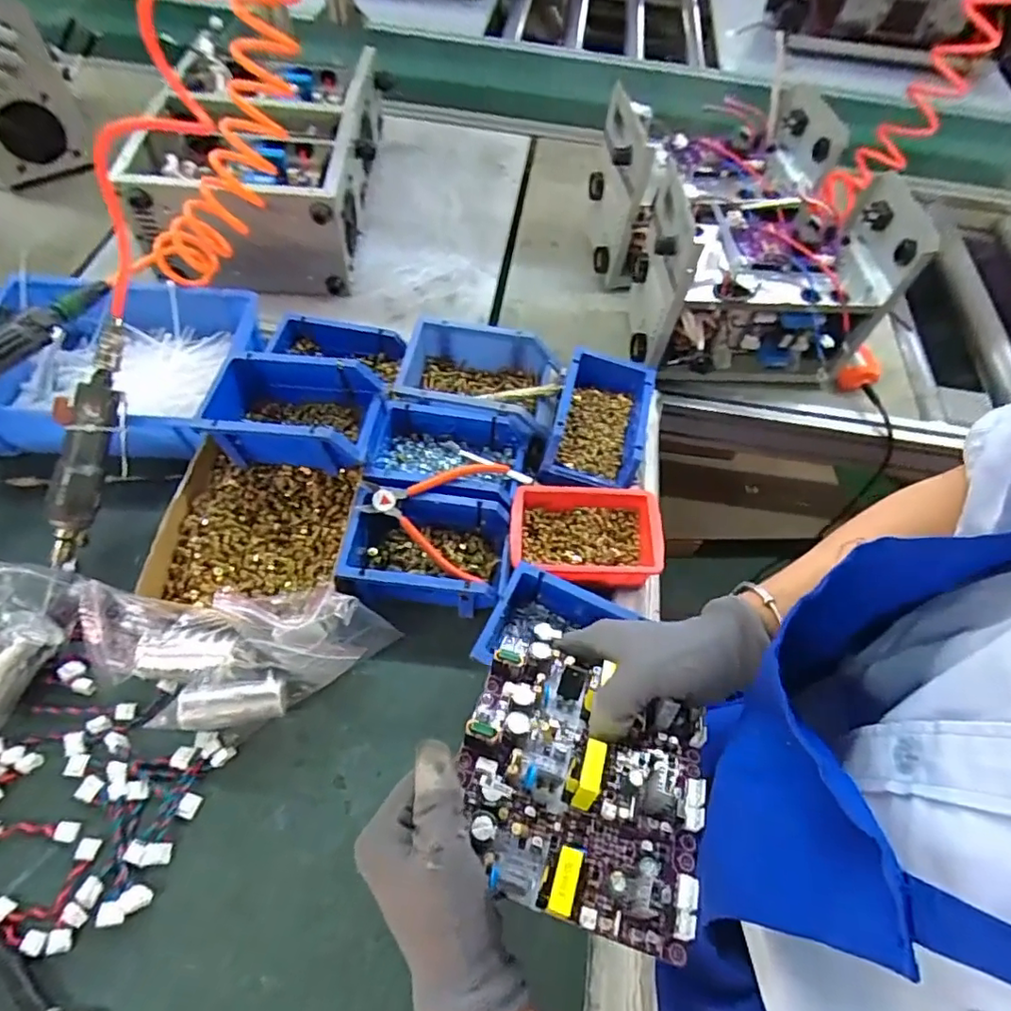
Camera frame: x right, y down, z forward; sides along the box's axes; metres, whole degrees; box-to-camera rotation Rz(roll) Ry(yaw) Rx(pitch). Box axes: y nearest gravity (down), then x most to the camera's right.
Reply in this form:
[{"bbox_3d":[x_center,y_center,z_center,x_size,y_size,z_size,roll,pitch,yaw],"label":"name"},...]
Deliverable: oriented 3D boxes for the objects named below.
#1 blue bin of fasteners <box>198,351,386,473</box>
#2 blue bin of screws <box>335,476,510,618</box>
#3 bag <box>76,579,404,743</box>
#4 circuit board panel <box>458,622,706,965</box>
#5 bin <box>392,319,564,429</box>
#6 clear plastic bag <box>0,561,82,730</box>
[{"bbox_3d":[-0.217,-0.091,0.579,0.172,0.084,0.098,8,60,0],"label":"blue bin of fasteners"},{"bbox_3d":[-0.077,0.043,0.566,0.147,0.073,0.107,10,60,1],"label":"blue bin of screws"},{"bbox_3d":[-0.232,0.119,0.479,0.249,0.107,0.122,0,60,-4],"label":"bag"},{"bbox_3d":[0.047,0.153,0.335,0.141,0.038,0.148,15,49,7],"label":"circuit board panel"},{"bbox_3d":[-0.031,-0.147,0.676,0.188,0.069,0.121,11,60,2],"label":"bin"},{"bbox_3d":[-0.444,0.121,0.501,0.077,0.077,0.141,11,60,2],"label":"clear plastic bag"}]

